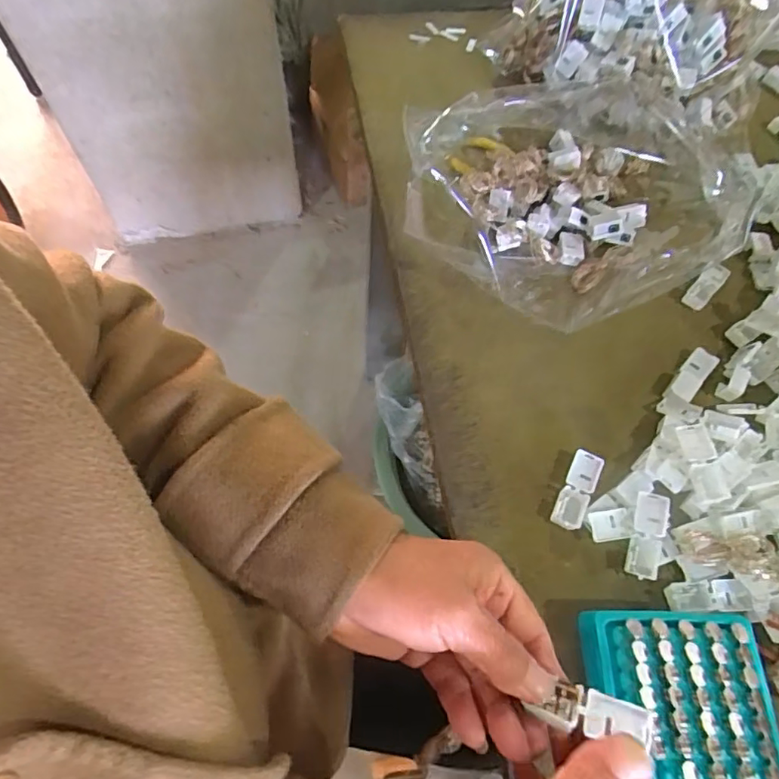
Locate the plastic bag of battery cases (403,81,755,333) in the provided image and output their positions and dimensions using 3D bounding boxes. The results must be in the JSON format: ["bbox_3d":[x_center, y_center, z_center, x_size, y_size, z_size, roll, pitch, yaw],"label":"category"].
[{"bbox_3d":[0.152,-0.182,0.463,0.303,0.064,0.245,18,65,8],"label":"plastic bag of battery cases"}]

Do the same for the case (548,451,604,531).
[{"bbox_3d":[0.130,0.070,0.370,0.020,0.011,0.055,24,66,11],"label":"case"}]

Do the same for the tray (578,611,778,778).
[{"bbox_3d":[0.164,0.195,0.298,0.096,0.027,0.127,1,64,0],"label":"tray"}]

